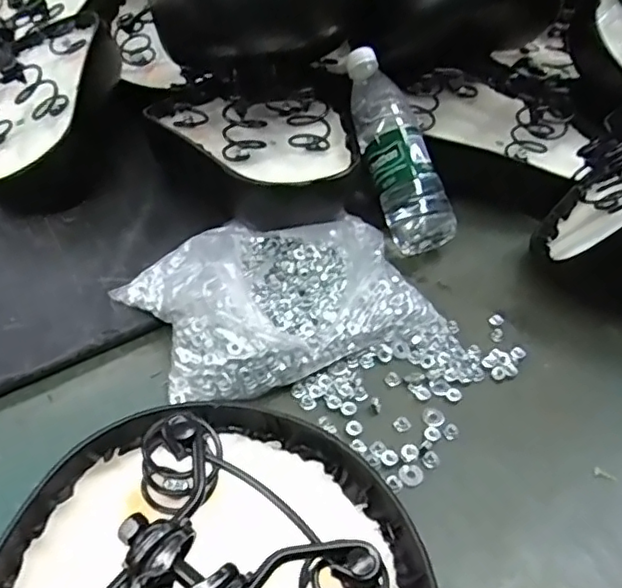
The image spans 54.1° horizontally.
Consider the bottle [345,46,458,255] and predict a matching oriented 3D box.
[{"bbox_3d":[0.084,-0.157,0.647,0.057,0.057,0.234,-14,77,-20],"label":"bottle"}]

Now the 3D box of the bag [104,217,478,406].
[{"bbox_3d":[-0.021,-0.008,0.537,0.270,0.070,0.175,-9,45,-15],"label":"bag"}]

